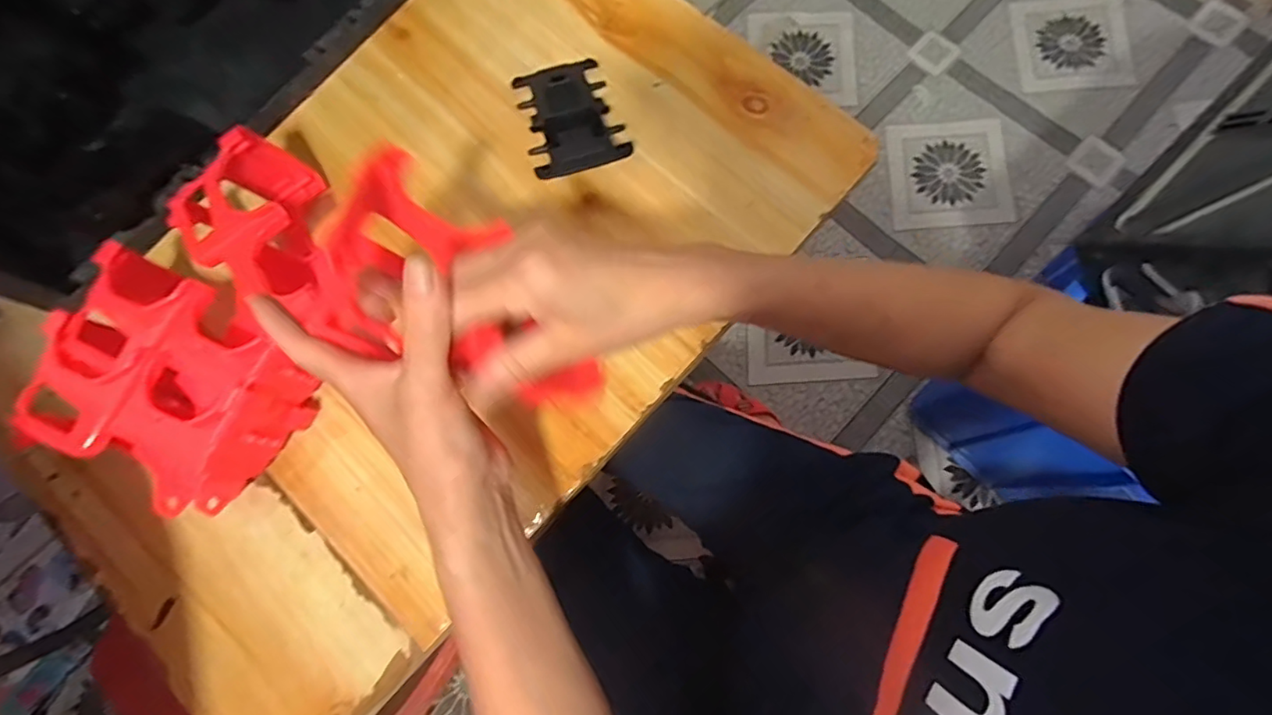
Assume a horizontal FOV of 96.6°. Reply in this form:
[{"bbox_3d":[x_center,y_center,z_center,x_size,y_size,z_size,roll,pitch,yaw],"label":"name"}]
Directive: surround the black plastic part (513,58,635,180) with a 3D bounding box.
[{"bbox_3d":[-0.054,-0.197,0.447,0.070,0.021,0.148,-15,55,-2],"label":"black plastic part"}]

